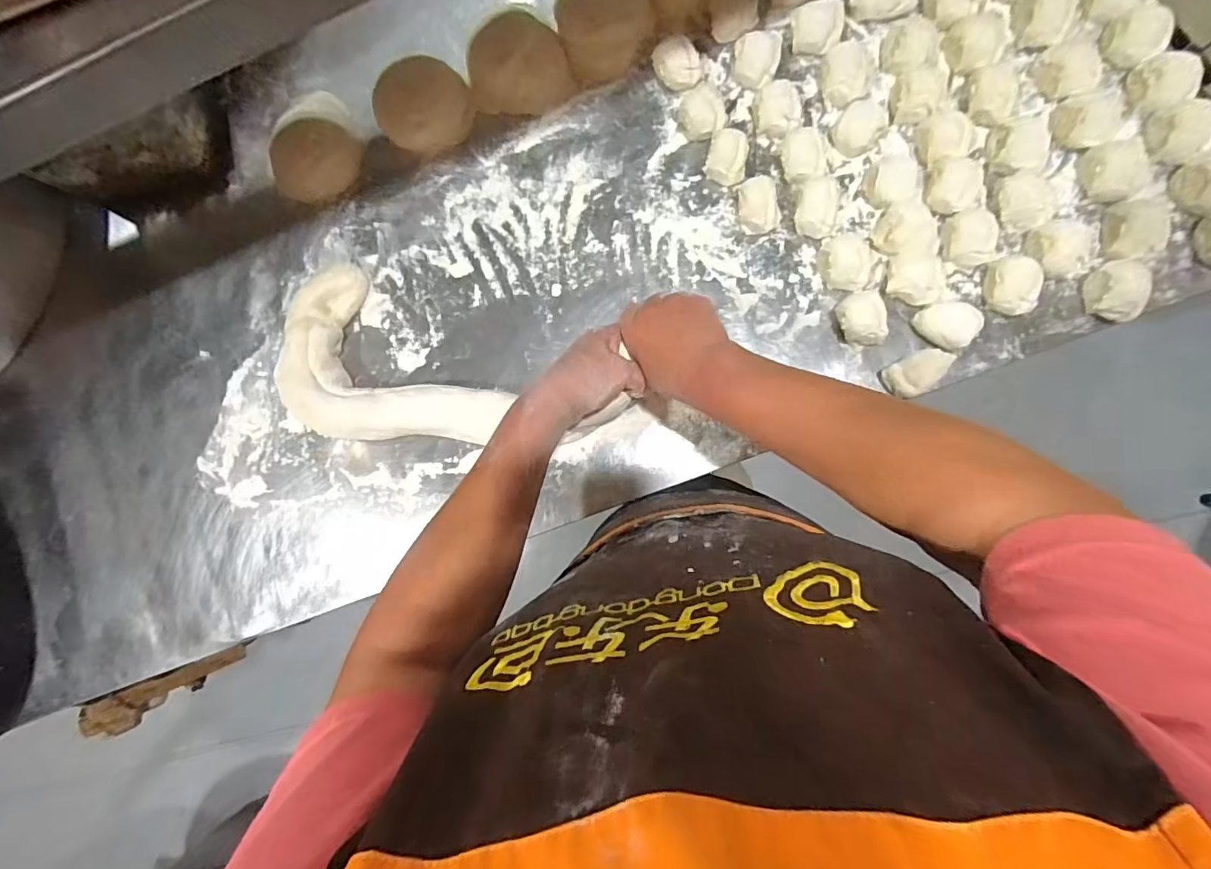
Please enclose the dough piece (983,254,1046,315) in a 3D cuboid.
[{"bbox_3d":[0.404,-0.148,0.510,0.039,0.029,0.053,1,87,6],"label":"dough piece"}]

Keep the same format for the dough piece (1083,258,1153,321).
[{"bbox_3d":[0.496,-0.139,0.499,0.045,0.037,0.058,-20,86,5],"label":"dough piece"}]

